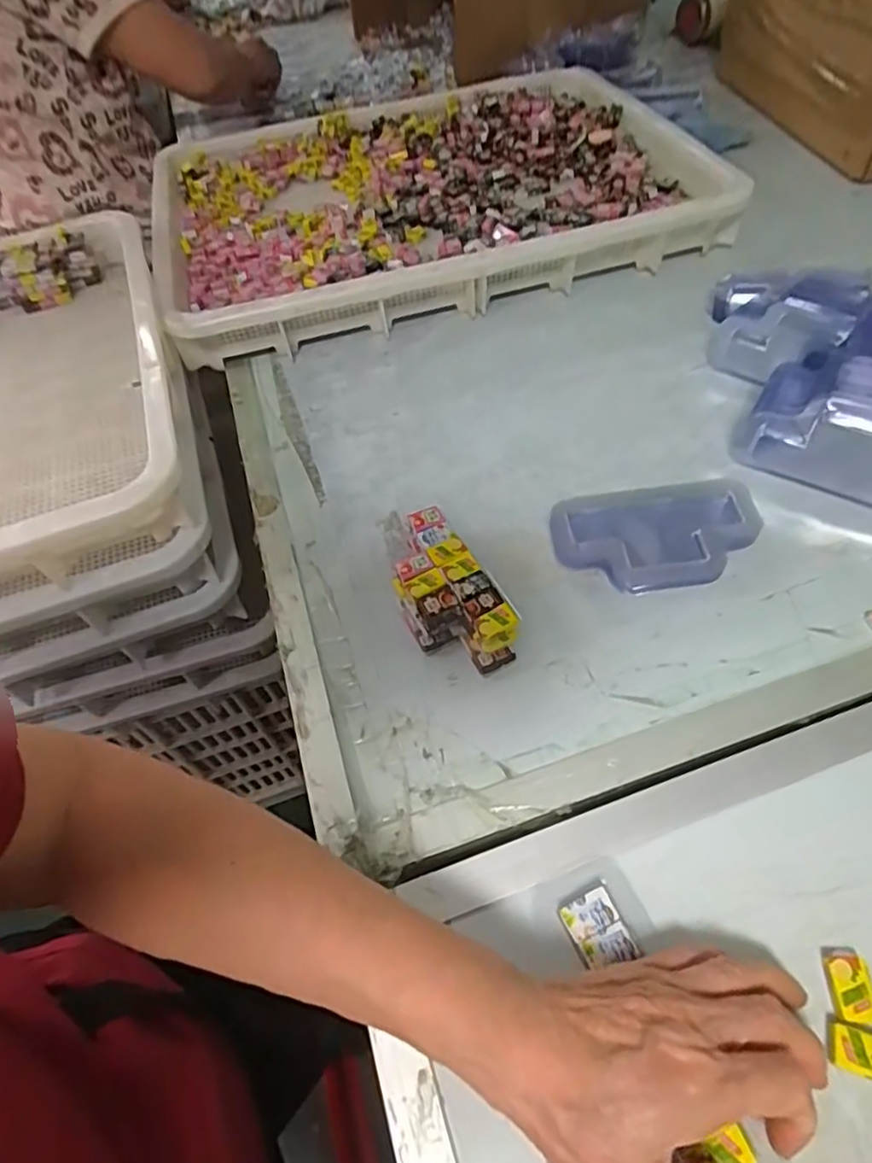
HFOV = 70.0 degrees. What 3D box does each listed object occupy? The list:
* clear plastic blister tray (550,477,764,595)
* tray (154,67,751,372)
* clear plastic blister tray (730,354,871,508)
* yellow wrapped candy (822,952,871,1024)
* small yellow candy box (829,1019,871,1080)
[{"bbox_3d":[0.155,-0.030,0.442,0.134,0.028,0.078,-7,54,1],"label":"clear plastic blister tray"},{"bbox_3d":[-0.021,-0.468,0.759,0.636,0.062,0.472,-15,54,-5],"label":"tray"},{"bbox_3d":[0.304,-0.111,0.455,0.139,0.081,0.077,30,62,24],"label":"clear plastic blister tray"},{"bbox_3d":[0.194,0.190,0.292,0.018,0.009,0.027,1,54,6],"label":"yellow wrapped candy"},{"bbox_3d":[0.190,0.210,0.277,0.026,0.009,0.018,14,57,15],"label":"small yellow candy box"}]

